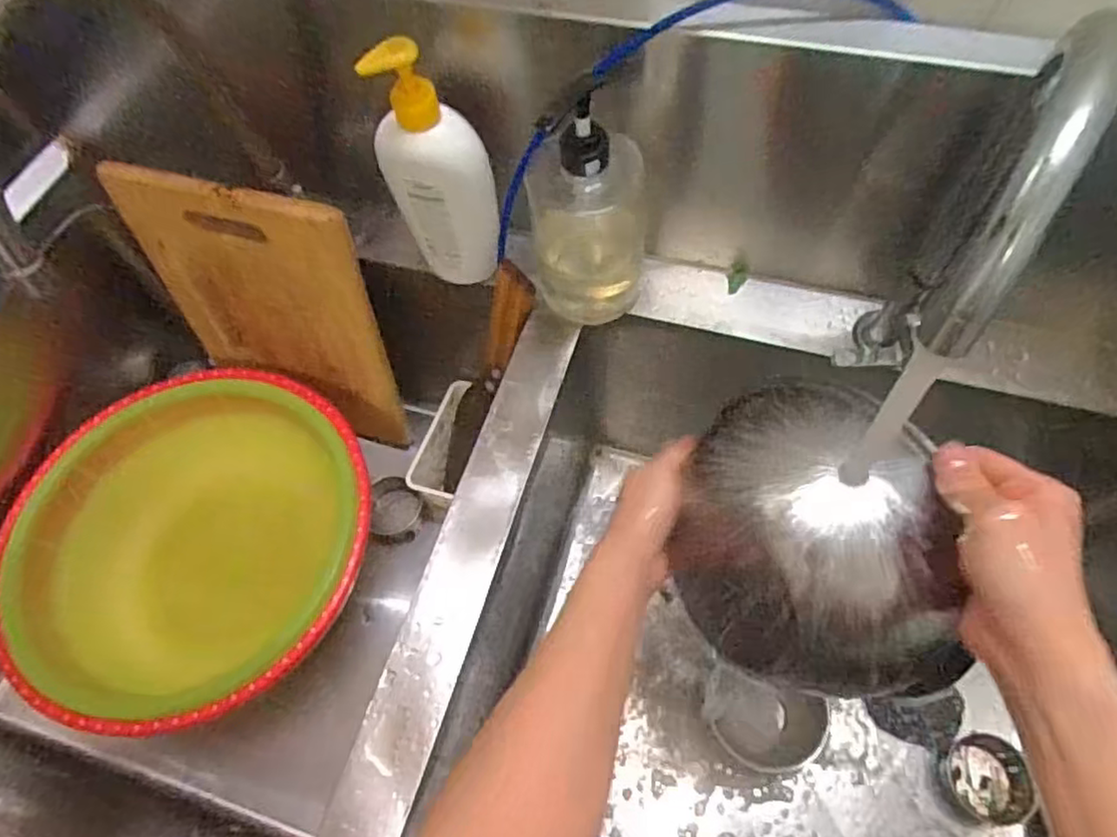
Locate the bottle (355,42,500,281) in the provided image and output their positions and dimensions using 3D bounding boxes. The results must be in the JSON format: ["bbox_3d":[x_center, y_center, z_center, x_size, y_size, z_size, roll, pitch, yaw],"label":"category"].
[{"bbox_3d":[-0.094,-0.190,0.525,0.081,0.205,0.046,-16,62,-4],"label":"bottle"}]

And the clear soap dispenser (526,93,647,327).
[{"bbox_3d":[0.023,-0.163,0.539,0.094,0.179,0.087,2,62,5],"label":"clear soap dispenser"}]

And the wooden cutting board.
[{"bbox_3d":[-0.306,-0.105,0.718,0.253,0.342,0.023,17,55,10],"label":"wooden cutting board"}]

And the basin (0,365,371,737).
[{"bbox_3d":[-0.374,0.126,0.706,0.364,0.114,0.377,-2,61,3],"label":"basin"}]

